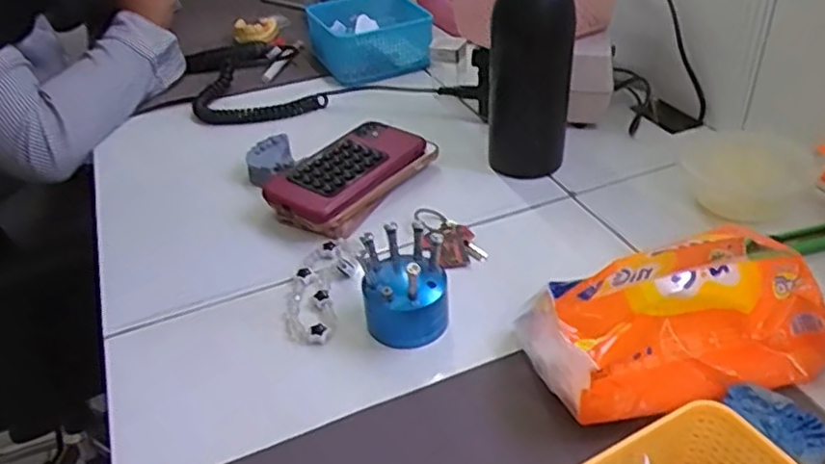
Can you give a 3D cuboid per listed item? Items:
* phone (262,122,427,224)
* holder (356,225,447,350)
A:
[{"bbox_3d":[-0.057,-0.058,0.606,0.077,0.015,0.147,33,53,28],"label":"phone"},{"bbox_3d":[-0.006,0.037,0.466,0.057,0.073,0.051,-9,36,-4],"label":"holder"}]

